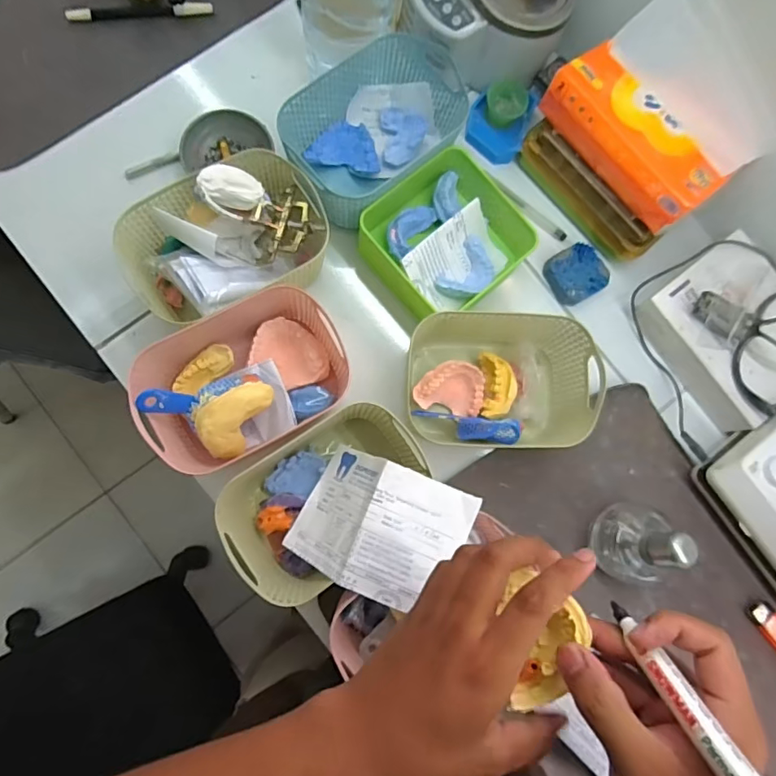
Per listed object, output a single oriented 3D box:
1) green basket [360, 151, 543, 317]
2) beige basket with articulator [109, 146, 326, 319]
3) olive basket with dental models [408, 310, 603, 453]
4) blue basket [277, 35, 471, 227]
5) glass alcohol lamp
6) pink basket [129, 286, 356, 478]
[{"bbox_3d":[0.056,-0.148,0.508,0.147,0.044,0.145,-37,88,-9],"label":"green basket"},{"bbox_3d":[-0.149,-0.131,0.467,0.180,0.095,0.128,-28,86,-9],"label":"beige basket with articulator"},{"bbox_3d":[0.106,-0.010,0.494,0.171,0.069,0.134,3,82,-6],"label":"olive basket with dental models"},{"bbox_3d":[-0.008,-0.256,0.511,0.191,0.067,0.118,-41,88,-10],"label":"blue basket"},{"bbox_3d":[0.244,0.151,0.478,0.074,0.090,0.075,1,82,-6],"label":"glass alcohol lamp"},{"bbox_3d":[-0.126,-0.005,0.467,0.180,0.083,0.131,-29,86,-9],"label":"pink basket"}]

